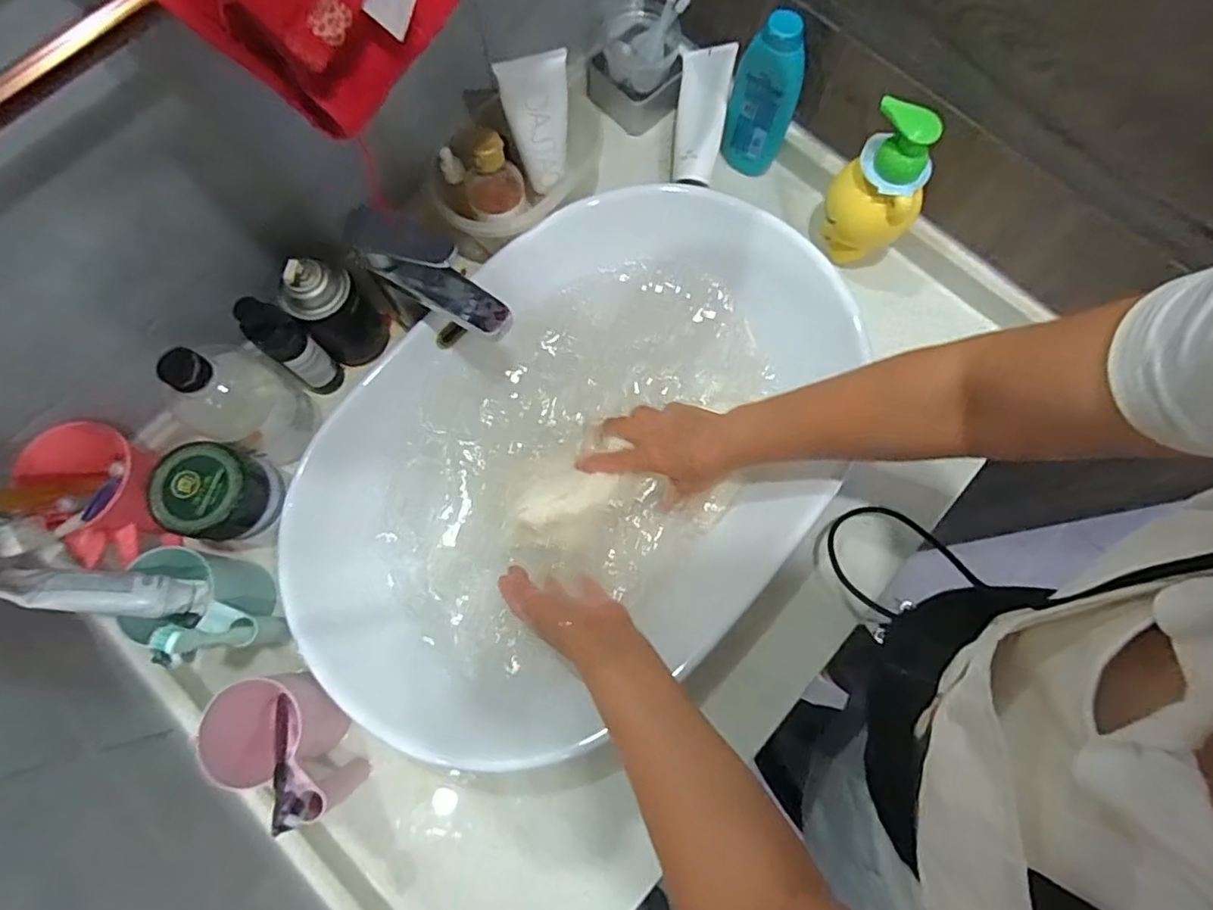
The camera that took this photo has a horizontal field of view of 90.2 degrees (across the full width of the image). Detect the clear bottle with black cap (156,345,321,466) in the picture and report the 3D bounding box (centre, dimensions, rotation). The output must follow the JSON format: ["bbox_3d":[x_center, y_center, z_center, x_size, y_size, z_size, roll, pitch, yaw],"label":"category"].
[{"bbox_3d":[-0.309,-0.045,0.513,0.074,0.141,0.077,28,76,7],"label":"clear bottle with black cap"}]

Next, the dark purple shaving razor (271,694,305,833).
[{"bbox_3d":[-0.229,0.214,0.428,0.021,0.132,0.015,-47,120,-12],"label":"dark purple shaving razor"}]

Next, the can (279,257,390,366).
[{"bbox_3d":[-0.248,-0.133,0.553,0.053,0.129,0.062,40,78,9],"label":"can"}]

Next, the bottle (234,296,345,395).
[{"bbox_3d":[-0.279,-0.093,0.545,0.031,0.138,0.036,38,78,9],"label":"bottle"}]

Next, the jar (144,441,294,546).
[{"bbox_3d":[-0.323,0.034,0.511,0.076,0.070,0.074,0,75,-1],"label":"jar"}]

